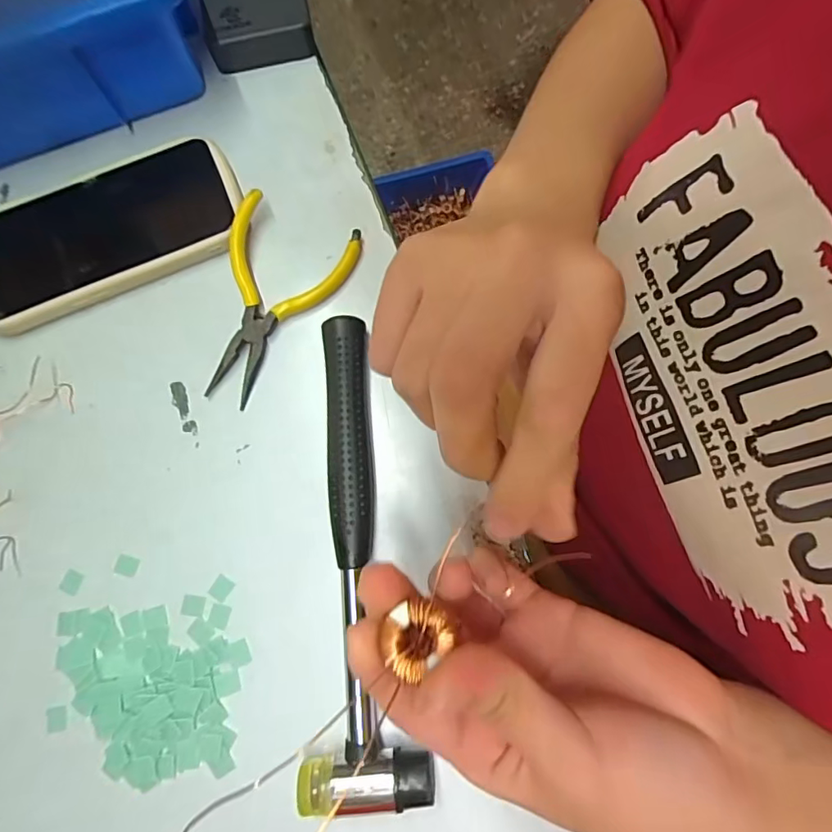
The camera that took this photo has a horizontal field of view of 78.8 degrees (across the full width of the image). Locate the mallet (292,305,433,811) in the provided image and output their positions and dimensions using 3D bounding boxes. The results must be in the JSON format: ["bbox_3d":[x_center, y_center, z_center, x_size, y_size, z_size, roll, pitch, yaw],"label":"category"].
[{"bbox_3d":[-0.026,0.063,0.257,0.056,0.021,0.232,-2,76,0],"label":"mallet"}]

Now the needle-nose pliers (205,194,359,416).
[{"bbox_3d":[-0.085,-0.065,0.289,0.070,0.017,0.117,22,77,5],"label":"needle-nose pliers"}]

